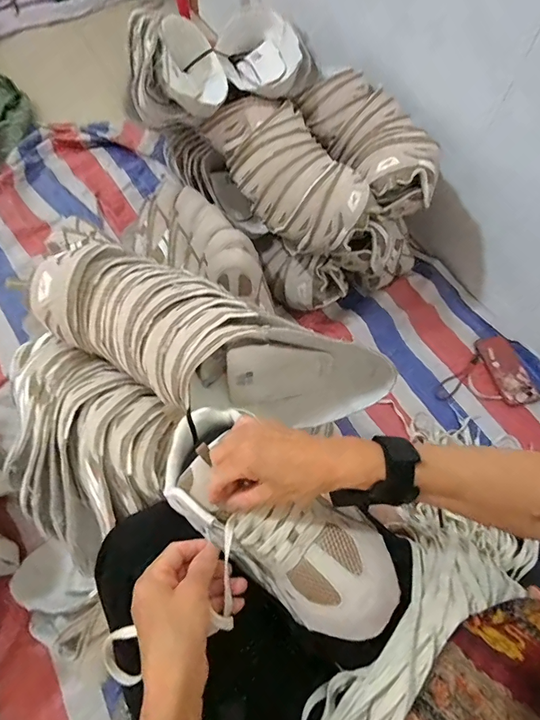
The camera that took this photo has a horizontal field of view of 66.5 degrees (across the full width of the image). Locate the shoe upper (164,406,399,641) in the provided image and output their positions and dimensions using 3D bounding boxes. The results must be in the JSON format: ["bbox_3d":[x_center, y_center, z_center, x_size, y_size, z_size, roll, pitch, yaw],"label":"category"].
[{"bbox_3d":[0.000,0.140,0.389,0.258,0.065,0.109,33,62,25],"label":"shoe upper"}]

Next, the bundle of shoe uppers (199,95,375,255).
[{"bbox_3d":[0.033,-0.352,0.781,0.153,0.120,0.339,-27,65,-19],"label":"bundle of shoe uppers"}]

